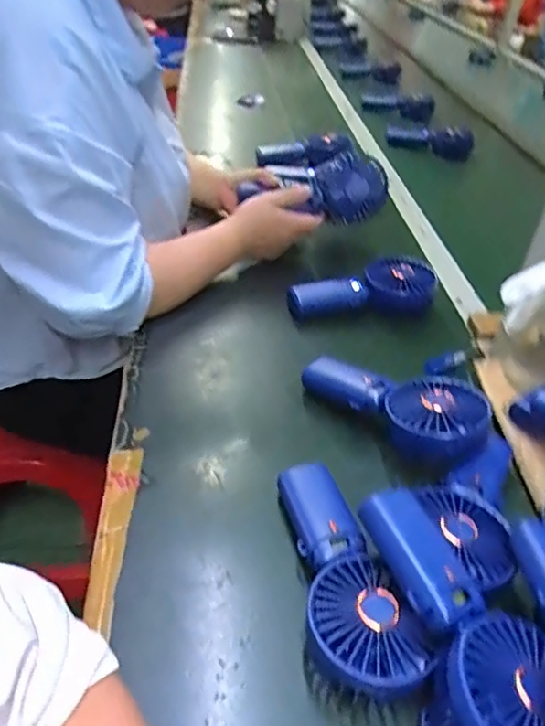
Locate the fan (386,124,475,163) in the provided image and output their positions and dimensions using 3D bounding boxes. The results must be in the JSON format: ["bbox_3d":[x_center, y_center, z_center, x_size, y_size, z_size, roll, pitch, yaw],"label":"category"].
[{"bbox_3d":[0.359,-0.491,1.296,0.179,0.065,0.039,9,39,3],"label":"fan"}]

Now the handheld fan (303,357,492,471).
[{"bbox_3d":[0.113,0.038,0.542,0.093,0.055,0.180,-29,39,-35],"label":"handheld fan"}]

